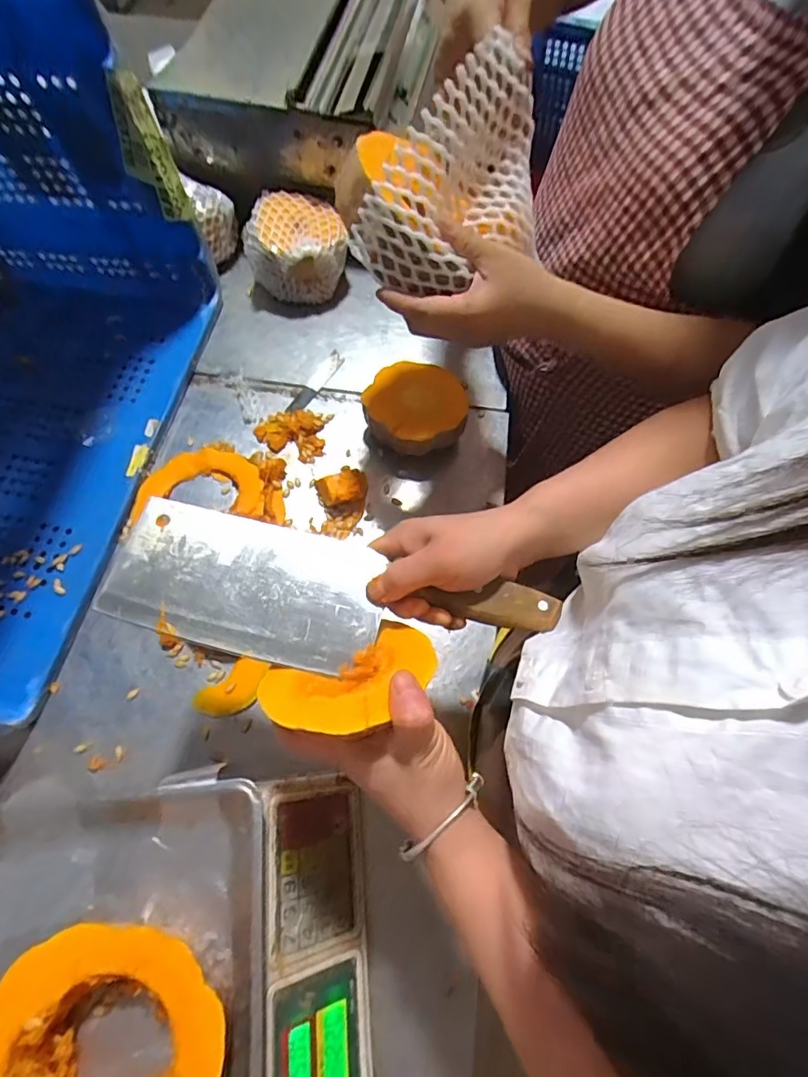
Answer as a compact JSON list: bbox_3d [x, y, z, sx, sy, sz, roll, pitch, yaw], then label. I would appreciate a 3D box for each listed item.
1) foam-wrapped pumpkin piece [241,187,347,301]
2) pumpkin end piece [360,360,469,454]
[{"bbox_3d":[-0.139,-0.386,0.704,0.127,0.089,0.112,1,68,-1],"label":"foam-wrapped pumpkin piece"},{"bbox_3d":[0.019,-0.151,0.629,0.122,0.068,0.108,-33,72,-14],"label":"pumpkin end piece"}]

